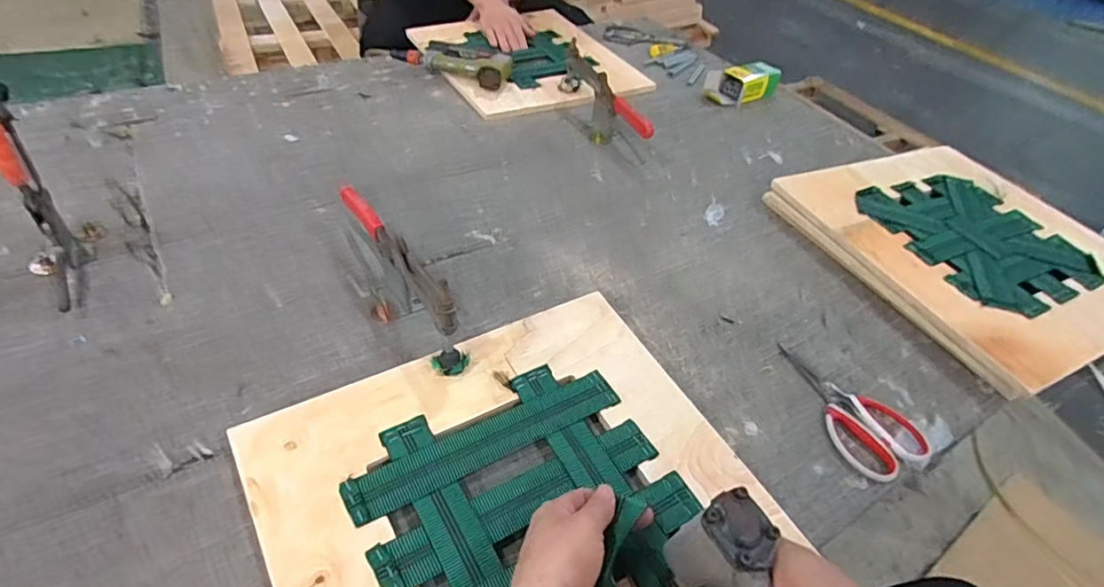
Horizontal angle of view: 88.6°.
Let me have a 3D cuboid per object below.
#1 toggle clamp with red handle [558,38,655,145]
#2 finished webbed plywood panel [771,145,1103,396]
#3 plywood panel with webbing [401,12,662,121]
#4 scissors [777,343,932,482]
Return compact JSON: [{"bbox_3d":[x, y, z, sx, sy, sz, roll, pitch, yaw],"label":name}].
[{"bbox_3d":[0.085,-0.360,1.053,0.043,0.101,0.307,-14,48,-21],"label":"toggle clamp with red handle"},{"bbox_3d":[0.615,-0.079,0.831,0.375,0.029,0.418,-18,50,-19],"label":"finished webbed plywood panel"},{"bbox_3d":[-0.049,-0.522,1.246,0.412,0.039,0.409,-20,51,-26],"label":"plywood panel with webbing"},{"bbox_3d":[0.340,0.126,0.659,0.105,0.012,0.184,-17,50,-24],"label":"scissors"}]

